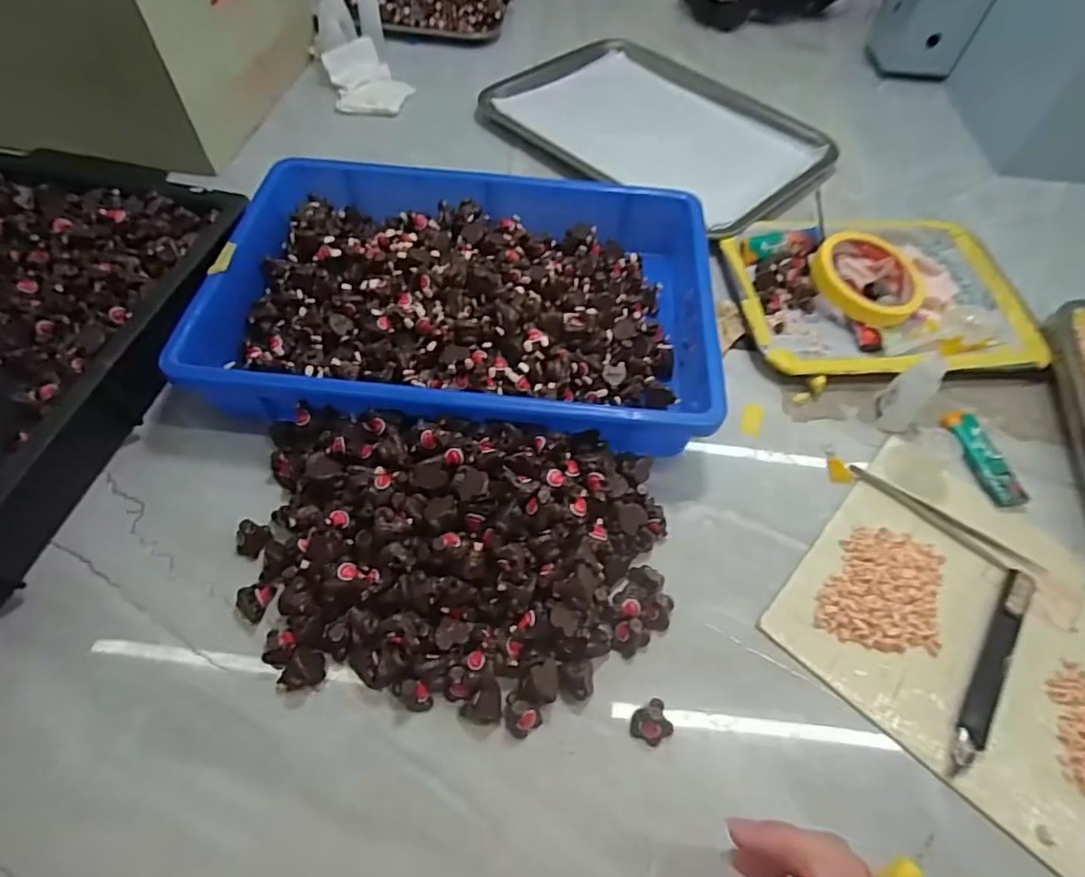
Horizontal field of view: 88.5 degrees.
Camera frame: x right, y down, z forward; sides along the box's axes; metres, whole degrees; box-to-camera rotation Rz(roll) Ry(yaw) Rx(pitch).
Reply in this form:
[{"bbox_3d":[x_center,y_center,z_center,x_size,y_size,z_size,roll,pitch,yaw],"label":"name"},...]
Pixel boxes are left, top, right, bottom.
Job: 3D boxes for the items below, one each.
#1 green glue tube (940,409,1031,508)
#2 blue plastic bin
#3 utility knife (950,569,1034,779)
[{"bbox_3d":[0.328,0.013,0.415,0.025,0.009,0.080,-9,58,-9],"label":"green glue tube"},{"bbox_3d":[-0.059,-0.112,0.446,0.369,0.062,0.250,3,57,-2],"label":"blue plastic bin"},{"bbox_3d":[0.269,0.135,0.333,0.017,0.009,0.137,34,61,17],"label":"utility knife"}]

